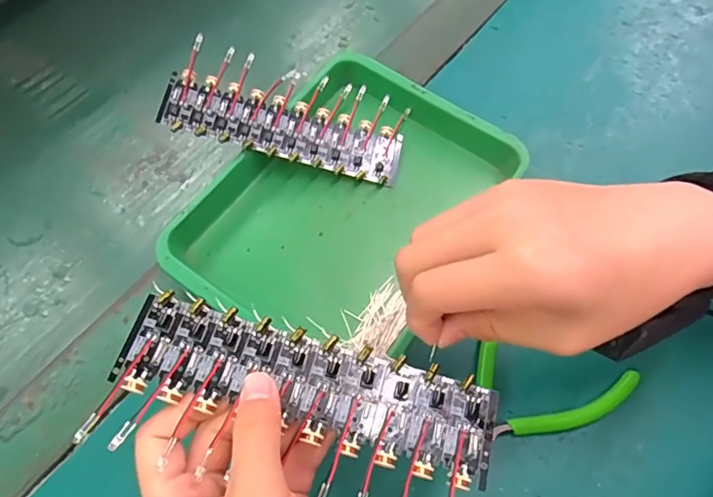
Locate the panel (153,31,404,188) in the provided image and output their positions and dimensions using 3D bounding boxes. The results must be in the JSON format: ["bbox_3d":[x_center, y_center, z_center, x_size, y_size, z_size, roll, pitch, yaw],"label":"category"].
[{"bbox_3d":[-0.046,-0.094,0.356,0.161,0.017,0.065,13,63,-9],"label":"panel"}]

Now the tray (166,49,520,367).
[{"bbox_3d":[-0.005,-0.027,0.351,0.164,0.038,0.211,32,67,13],"label":"tray"}]

